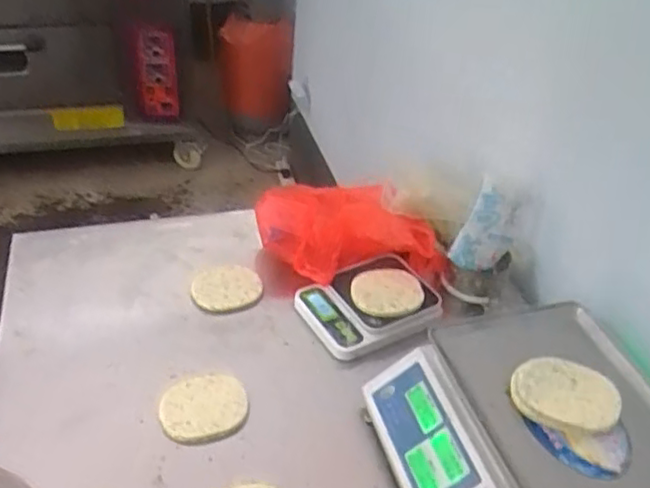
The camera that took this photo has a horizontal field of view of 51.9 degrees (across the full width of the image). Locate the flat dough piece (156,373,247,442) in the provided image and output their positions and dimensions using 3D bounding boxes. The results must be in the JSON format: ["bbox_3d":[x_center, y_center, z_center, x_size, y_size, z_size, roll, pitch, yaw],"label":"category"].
[{"bbox_3d":[-0.158,0.207,0.865,0.109,0.010,0.095,-11,40,-20],"label":"flat dough piece"}]

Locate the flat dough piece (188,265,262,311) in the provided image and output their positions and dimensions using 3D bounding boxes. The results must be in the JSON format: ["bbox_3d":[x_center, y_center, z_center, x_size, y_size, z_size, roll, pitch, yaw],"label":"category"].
[{"bbox_3d":[-0.155,0.068,1.051,0.108,0.008,0.101,4,37,-2],"label":"flat dough piece"}]

